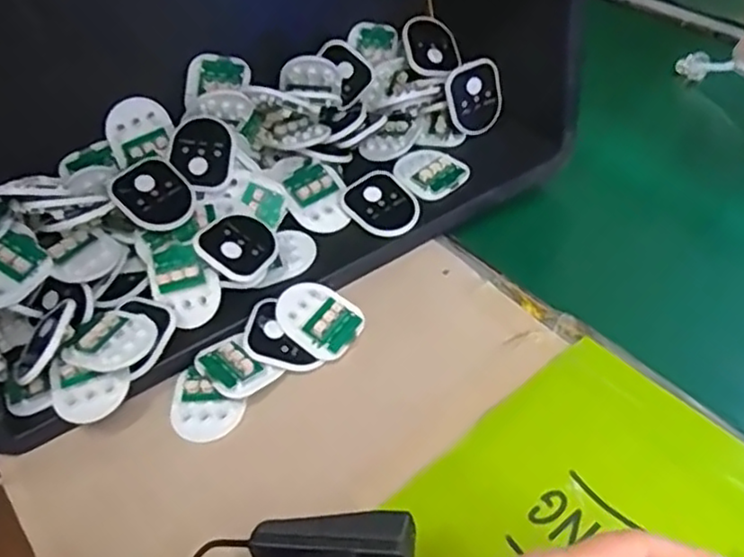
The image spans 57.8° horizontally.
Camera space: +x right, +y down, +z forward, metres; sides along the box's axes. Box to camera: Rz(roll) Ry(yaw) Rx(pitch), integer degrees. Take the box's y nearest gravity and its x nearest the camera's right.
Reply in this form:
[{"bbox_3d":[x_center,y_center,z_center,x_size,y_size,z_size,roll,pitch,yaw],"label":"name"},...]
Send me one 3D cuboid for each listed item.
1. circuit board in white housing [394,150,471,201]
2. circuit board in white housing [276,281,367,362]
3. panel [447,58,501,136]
[{"bbox_3d":[0.045,-0.085,0.546,0.053,0.017,0.058,-24,47,-16],"label":"circuit board in white housing"},{"bbox_3d":[-0.036,0.026,0.466,0.059,0.010,0.050,40,59,16],"label":"circuit board in white housing"},{"bbox_3d":[0.085,-0.150,0.560,0.044,0.056,0.011,-21,27,-13],"label":"panel"}]

